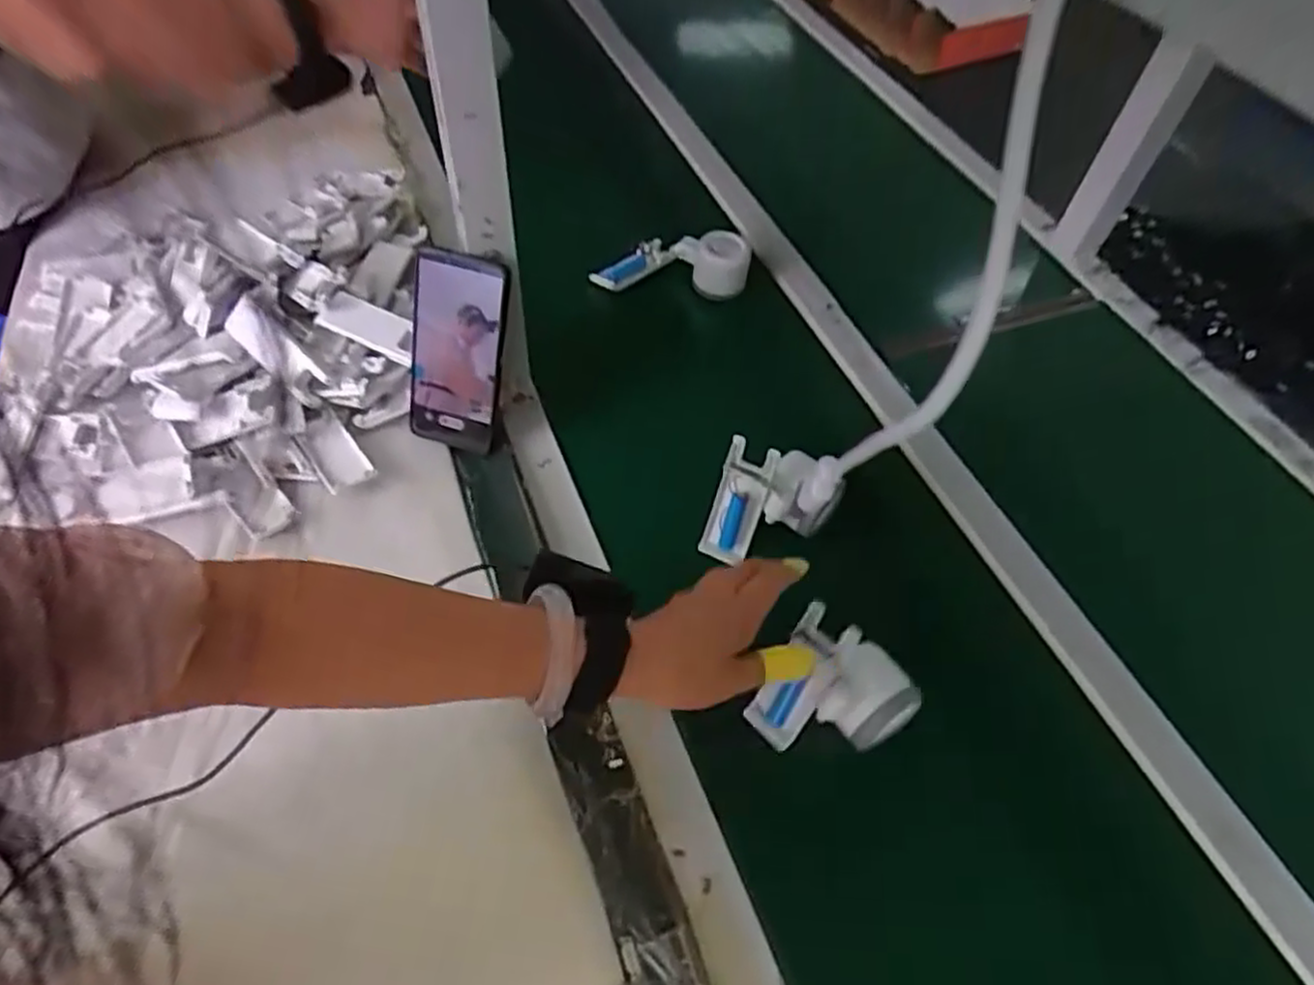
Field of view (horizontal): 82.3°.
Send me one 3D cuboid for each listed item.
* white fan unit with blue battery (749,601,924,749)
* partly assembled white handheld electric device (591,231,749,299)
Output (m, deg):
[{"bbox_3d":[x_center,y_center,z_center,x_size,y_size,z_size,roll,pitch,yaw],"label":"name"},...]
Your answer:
[{"bbox_3d":[0.127,0.139,0.533,0.095,0.100,0.053,25,20,-1],"label":"white fan unit with blue battery"},{"bbox_3d":[0.014,-0.250,0.816,0.161,0.075,0.058,-4,53,-7],"label":"partly assembled white handheld electric device"}]

